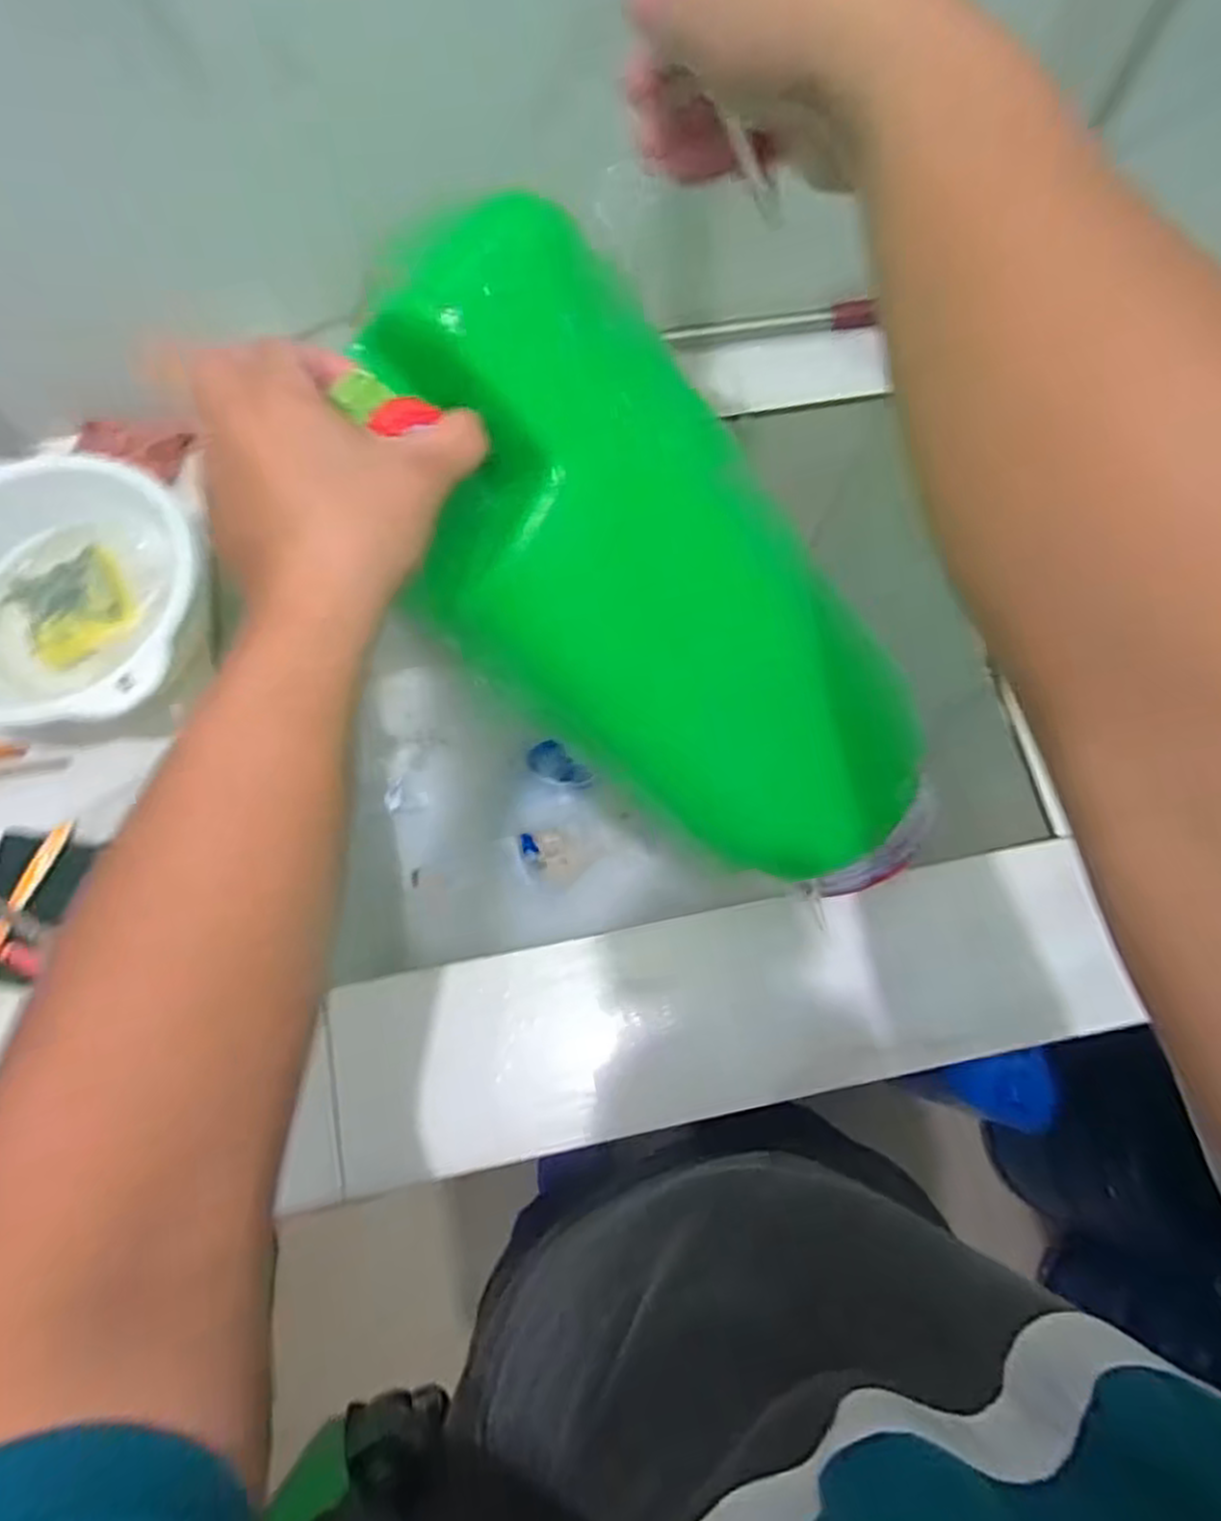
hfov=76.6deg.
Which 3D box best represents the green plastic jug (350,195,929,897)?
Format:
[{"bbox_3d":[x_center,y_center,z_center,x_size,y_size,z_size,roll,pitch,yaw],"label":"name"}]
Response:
[{"bbox_3d":[0.030,-0.070,0.432,0.155,0.098,0.408,-47,114,-13],"label":"green plastic jug"}]

